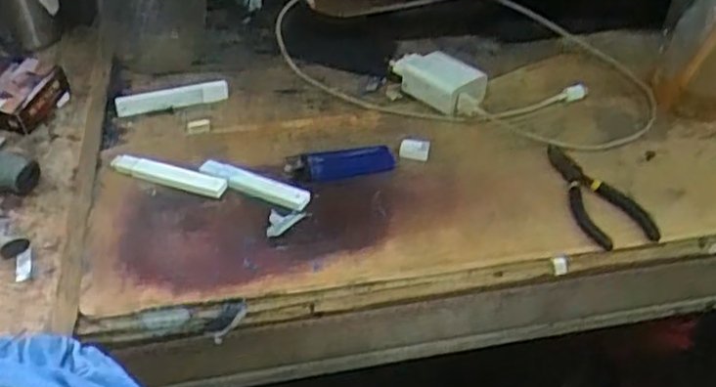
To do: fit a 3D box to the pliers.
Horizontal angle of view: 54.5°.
[{"bbox_3d":[0.170,-0.002,0.510,0.049,0.010,0.113,-7,41,-11],"label":"pliers"}]

